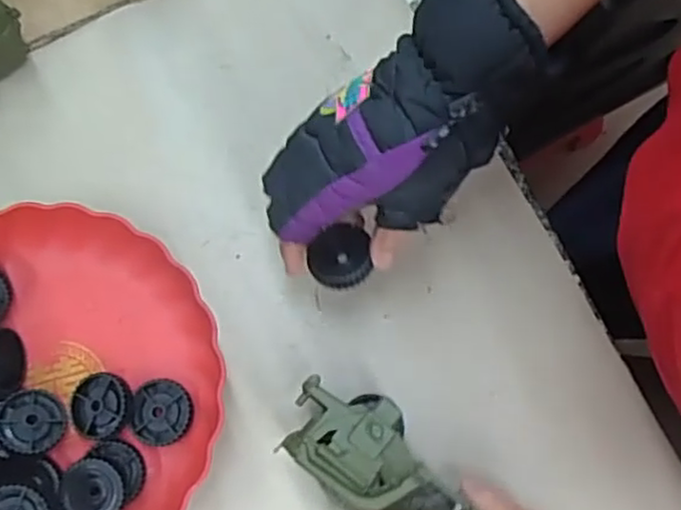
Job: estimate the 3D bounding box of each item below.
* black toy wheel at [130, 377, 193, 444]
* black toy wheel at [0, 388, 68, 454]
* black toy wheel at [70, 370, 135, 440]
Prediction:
[{"bbox_3d":[-0.122,0.108,0.483,0.040,0.008,0.044,0,79,0],"label":"black toy wheel"},{"bbox_3d":[-0.209,0.112,0.477,0.043,0.013,0.043,11,61,-20],"label":"black toy wheel"},{"bbox_3d":[-0.164,0.103,0.481,0.045,0.010,0.043,-4,70,12],"label":"black toy wheel"}]

